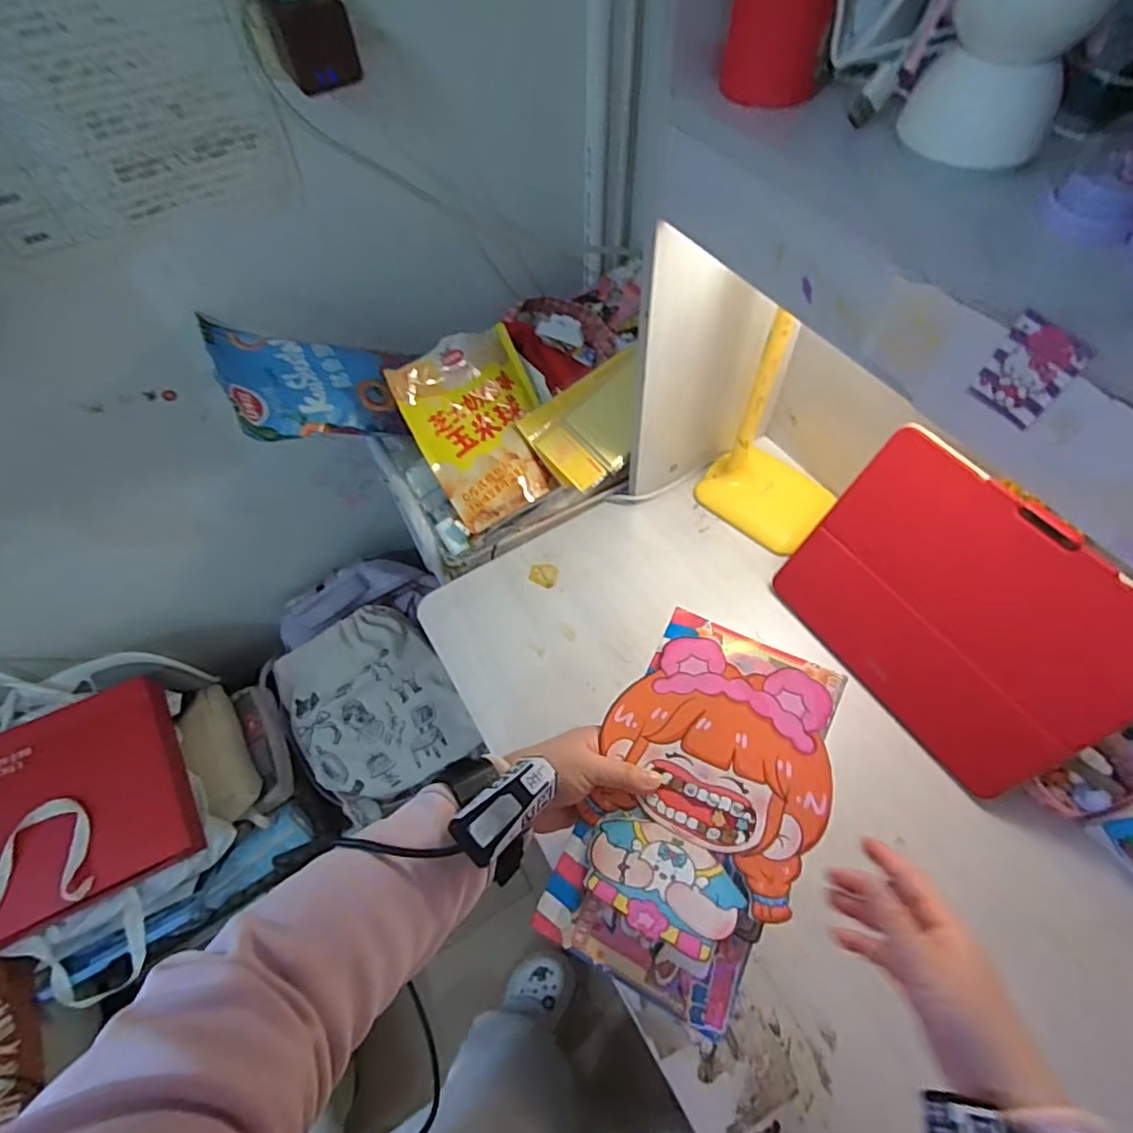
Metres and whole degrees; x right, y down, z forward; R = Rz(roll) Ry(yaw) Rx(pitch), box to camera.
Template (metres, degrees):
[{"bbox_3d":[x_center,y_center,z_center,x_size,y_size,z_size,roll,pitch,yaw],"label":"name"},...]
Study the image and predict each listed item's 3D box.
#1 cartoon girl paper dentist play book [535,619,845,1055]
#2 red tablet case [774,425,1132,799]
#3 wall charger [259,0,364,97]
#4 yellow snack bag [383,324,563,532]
[{"bbox_3d":[0.095,0.167,0.435,0.150,0.031,0.252,19,72,27],"label":"cartoon girl paper dentist play book"},{"bbox_3d":[0.351,0.044,0.555,0.025,0.231,0.288,-16,55,-37],"label":"red tablet case"},{"bbox_3d":[-0.226,-0.468,0.532,0.066,0.064,0.047,-26,61,-12],"label":"wall charger"},{"bbox_3d":[-0.099,-0.165,0.720,0.163,0.040,0.207,-30,98,-24],"label":"yellow snack bag"}]

